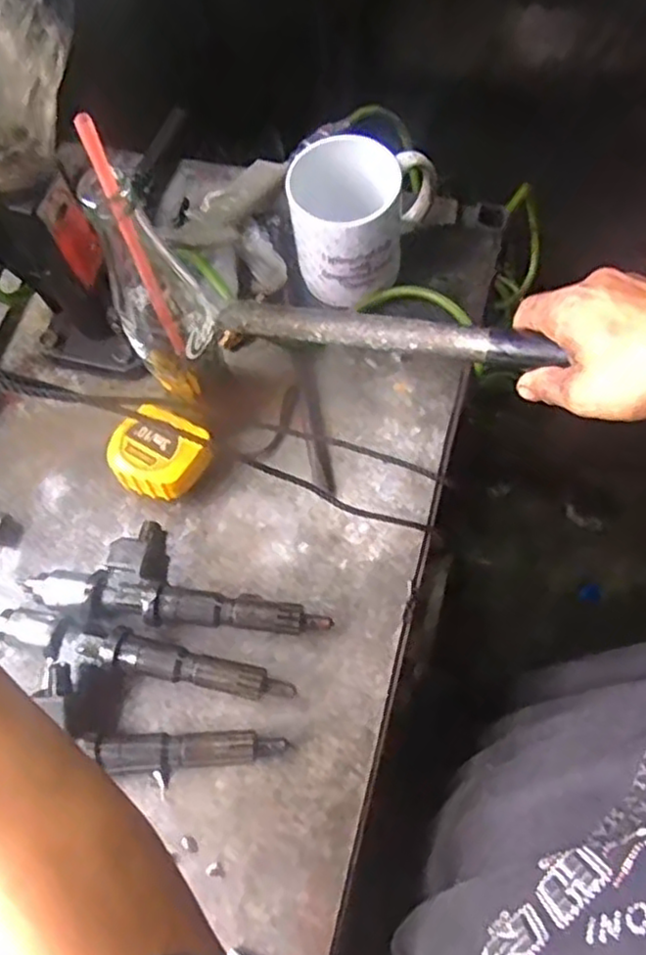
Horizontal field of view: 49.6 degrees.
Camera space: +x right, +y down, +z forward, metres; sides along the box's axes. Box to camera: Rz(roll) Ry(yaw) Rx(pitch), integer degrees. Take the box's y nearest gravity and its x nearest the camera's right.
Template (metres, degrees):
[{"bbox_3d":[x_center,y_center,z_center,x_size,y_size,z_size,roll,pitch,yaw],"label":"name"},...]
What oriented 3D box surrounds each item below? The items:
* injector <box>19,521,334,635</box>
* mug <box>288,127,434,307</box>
[{"bbox_3d":[-0.095,0.070,0.476,0.199,0.027,0.064,11,69,7],"label":"injector"},{"bbox_3d":[0.029,-0.194,0.527,0.102,0.086,0.086,7,69,6],"label":"mug"}]

